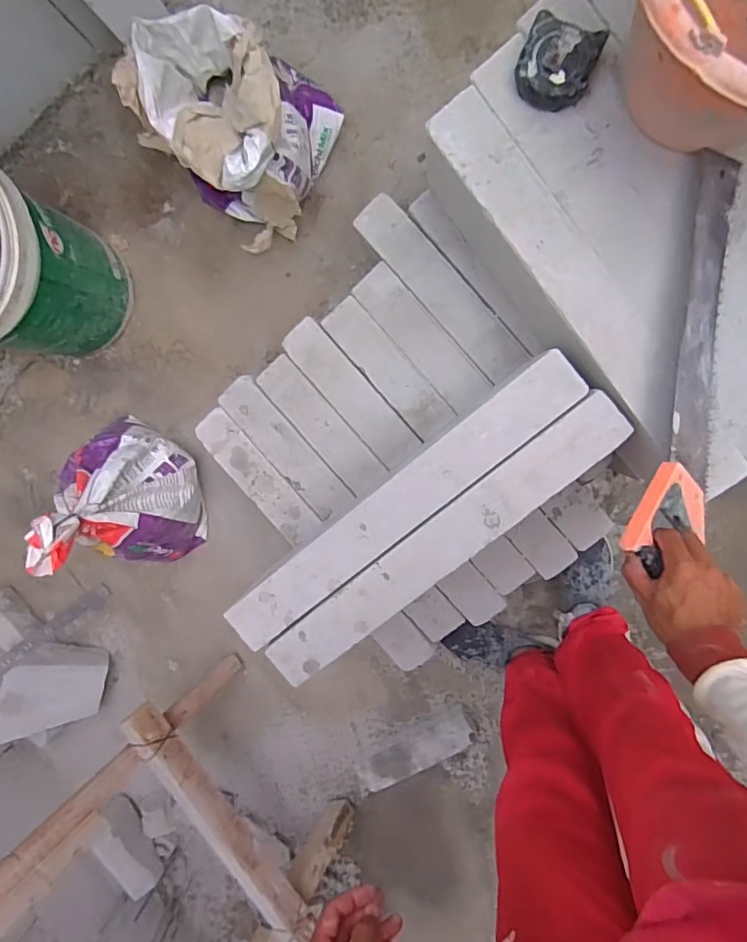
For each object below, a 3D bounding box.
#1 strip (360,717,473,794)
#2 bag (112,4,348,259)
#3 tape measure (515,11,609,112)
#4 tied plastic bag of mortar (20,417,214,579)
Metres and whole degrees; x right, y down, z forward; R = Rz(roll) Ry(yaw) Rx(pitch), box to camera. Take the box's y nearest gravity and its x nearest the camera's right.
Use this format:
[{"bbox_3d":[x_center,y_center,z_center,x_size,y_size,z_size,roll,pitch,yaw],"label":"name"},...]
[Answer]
[{"bbox_3d":[0.086,0.634,1.146,0.305,0.047,0.086,-35,92,10],"label":"strip"},{"bbox_3d":[-0.263,-0.609,0.918,0.317,0.248,0.313,21,99,4],"label":"bag"},{"bbox_3d":[0.209,-0.462,0.587,0.086,0.042,0.083,24,99,3],"label":"tape measure"},{"bbox_3d":[-0.496,0.060,0.966,0.228,0.392,0.277,9,98,6],"label":"tied plastic bag of mortar"}]

